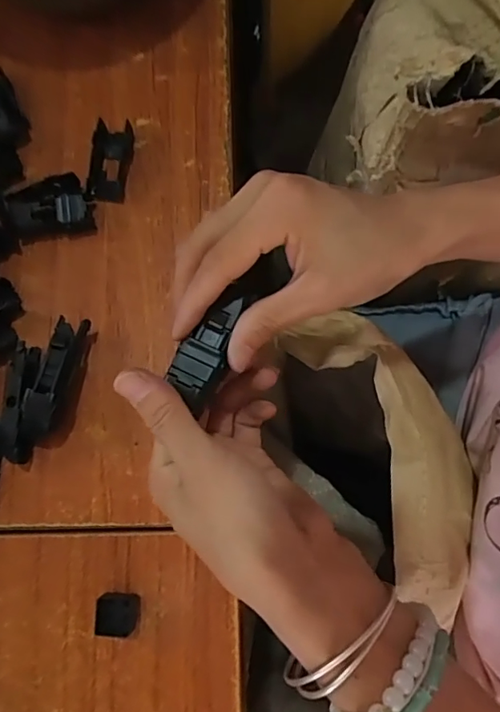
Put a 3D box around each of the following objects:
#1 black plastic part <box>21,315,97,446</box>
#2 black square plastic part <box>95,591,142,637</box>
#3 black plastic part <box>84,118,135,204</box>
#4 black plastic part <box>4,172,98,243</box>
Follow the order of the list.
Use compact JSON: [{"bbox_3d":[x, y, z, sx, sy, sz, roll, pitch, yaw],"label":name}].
[{"bbox_3d":[-0.119,0.014,0.306,0.019,0.028,0.078,14,80,7],"label":"black plastic part"},{"bbox_3d":[-0.074,0.144,0.281,0.023,0.016,0.019,6,79,6],"label":"black square plastic part"},{"bbox_3d":[-0.096,-0.136,0.344,0.025,0.015,0.058,7,80,6],"label":"black plastic part"},{"bbox_3d":[-0.136,-0.099,0.337,0.054,0.017,0.041,-15,78,2],"label":"black plastic part"}]

